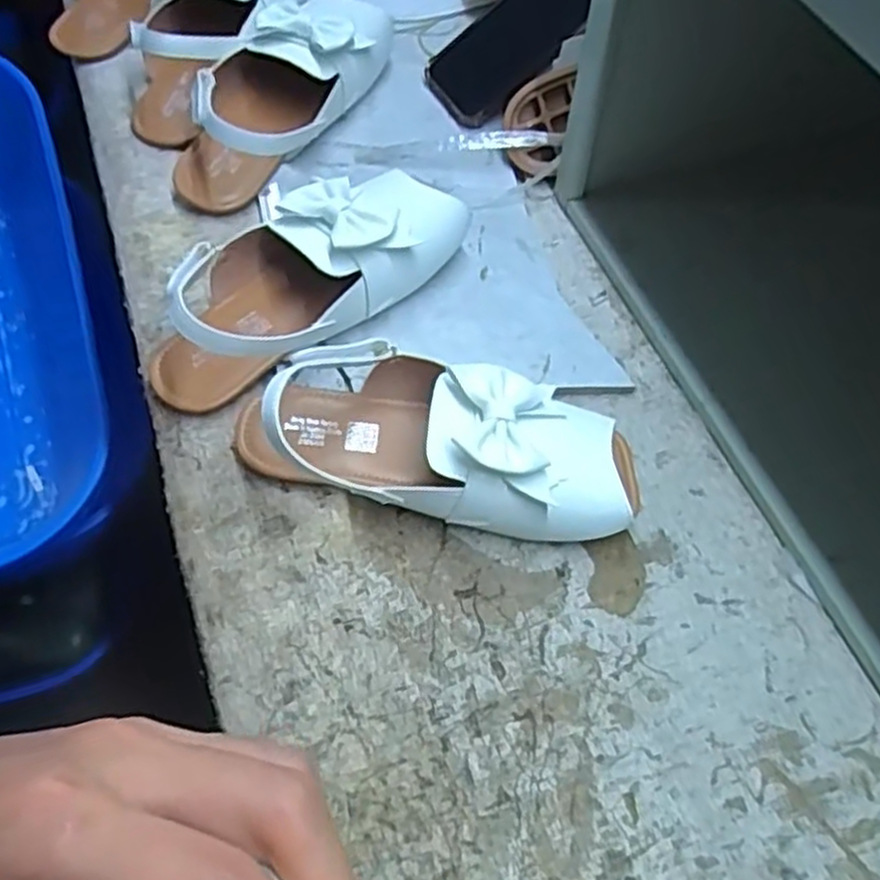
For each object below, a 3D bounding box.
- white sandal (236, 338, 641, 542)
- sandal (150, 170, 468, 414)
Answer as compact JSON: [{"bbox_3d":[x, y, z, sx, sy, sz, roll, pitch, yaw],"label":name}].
[{"bbox_3d":[0.000,-0.001,0.413,0.215,0.068,0.089,15,59,6],"label":"white sandal"},{"bbox_3d":[-0.082,-0.098,0.462,0.089,0.067,0.200,40,64,20],"label":"sandal"}]

